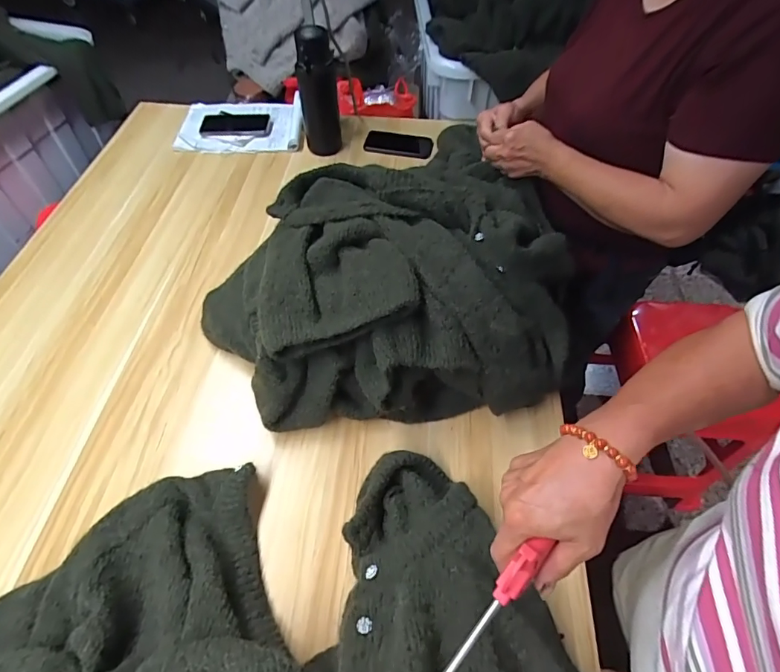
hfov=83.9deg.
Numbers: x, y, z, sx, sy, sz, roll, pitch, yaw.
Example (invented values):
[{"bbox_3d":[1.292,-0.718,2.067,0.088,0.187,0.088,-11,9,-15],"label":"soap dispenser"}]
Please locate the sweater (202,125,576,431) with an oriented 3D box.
[{"bbox_3d":[-0.015,-0.088,0.682,0.547,0.183,0.413,-2,56,-3],"label":"sweater"}]

